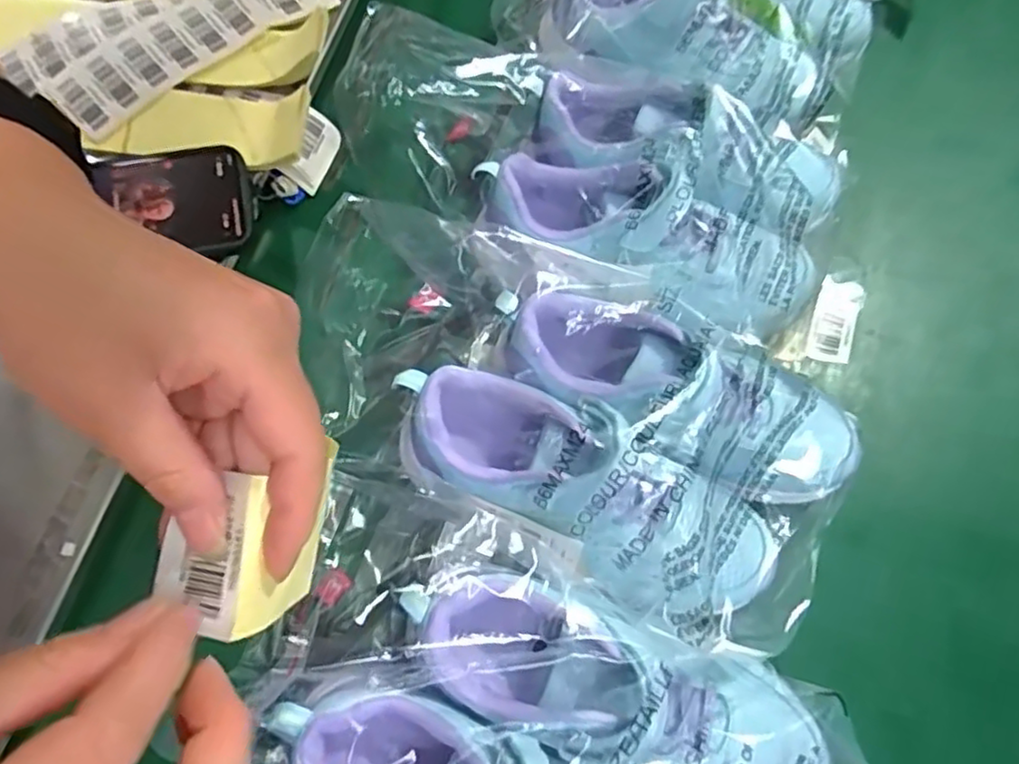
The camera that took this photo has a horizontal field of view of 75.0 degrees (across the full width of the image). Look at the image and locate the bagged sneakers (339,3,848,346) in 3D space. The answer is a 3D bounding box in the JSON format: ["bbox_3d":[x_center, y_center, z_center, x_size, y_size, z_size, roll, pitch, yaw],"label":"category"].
[{"bbox_3d":[0.061,-0.147,0.462,0.336,0.109,0.175,14,68,5],"label":"bagged sneakers"}]

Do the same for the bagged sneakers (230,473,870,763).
[{"bbox_3d":[0.019,0.210,0.346,0.304,0.112,0.196,23,69,8],"label":"bagged sneakers"}]

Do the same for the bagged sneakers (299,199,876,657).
[{"bbox_3d":[0.046,0.025,0.406,0.327,0.124,0.173,27,70,9],"label":"bagged sneakers"}]

